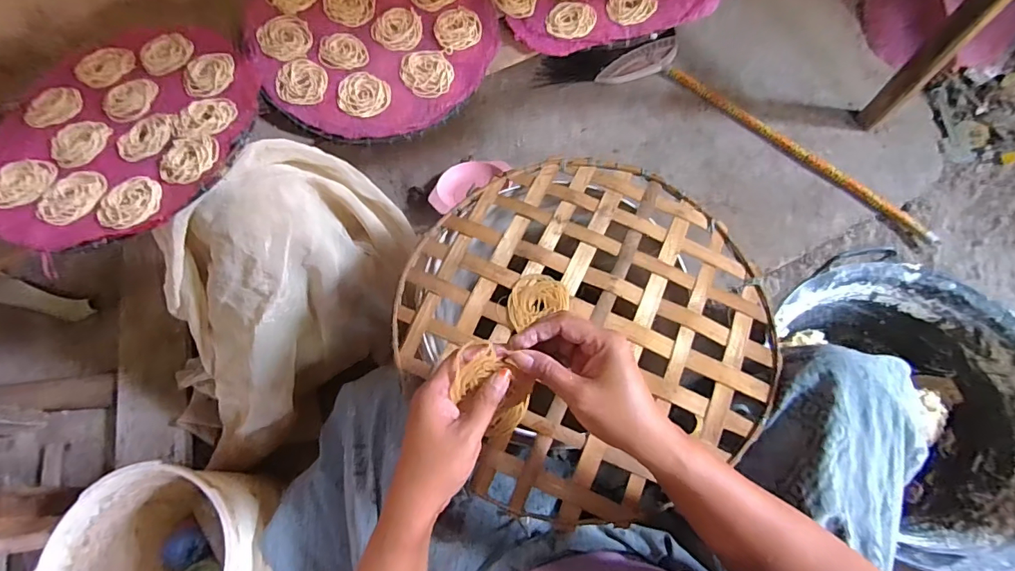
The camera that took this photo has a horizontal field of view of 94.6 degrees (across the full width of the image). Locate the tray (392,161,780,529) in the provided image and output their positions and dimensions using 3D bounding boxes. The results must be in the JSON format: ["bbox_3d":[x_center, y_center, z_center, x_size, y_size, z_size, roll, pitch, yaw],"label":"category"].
[{"bbox_3d":[0.084,0.030,0.511,0.370,0.023,0.377,-33,71,-10],"label":"tray"}]

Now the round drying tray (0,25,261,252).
[{"bbox_3d":[-0.493,-0.206,0.607,0.333,0.047,0.352,-1,69,2],"label":"round drying tray"}]

